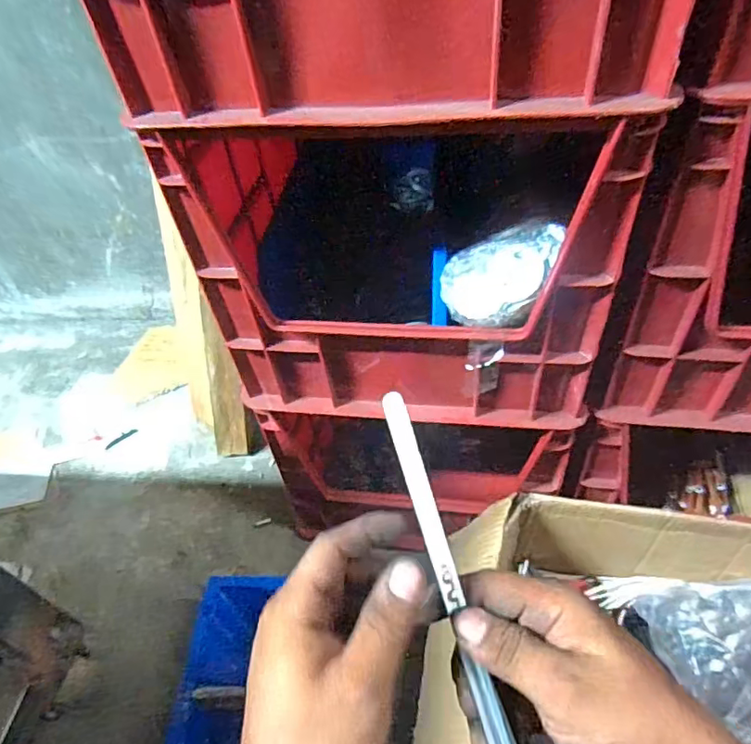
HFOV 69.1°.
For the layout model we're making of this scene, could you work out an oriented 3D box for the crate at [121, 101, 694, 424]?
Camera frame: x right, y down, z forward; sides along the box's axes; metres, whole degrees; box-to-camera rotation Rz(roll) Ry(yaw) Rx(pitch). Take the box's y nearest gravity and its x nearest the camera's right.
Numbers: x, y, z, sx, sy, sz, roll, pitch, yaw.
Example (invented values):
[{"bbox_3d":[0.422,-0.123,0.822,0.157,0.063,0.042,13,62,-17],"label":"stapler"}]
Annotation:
[{"bbox_3d":[0.053,-0.210,0.632,0.380,0.321,0.445,4,48,11],"label":"crate"}]

